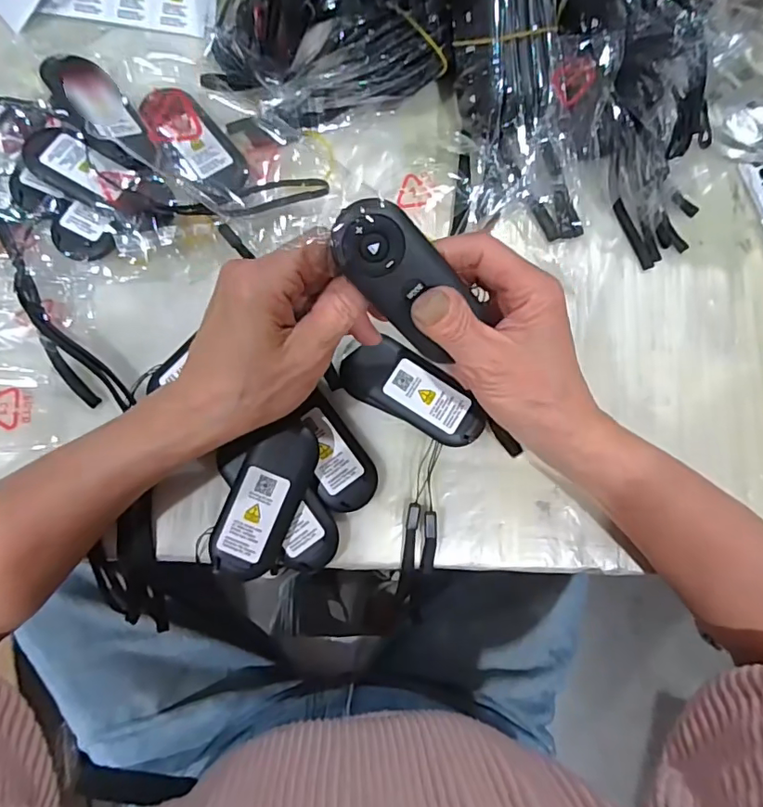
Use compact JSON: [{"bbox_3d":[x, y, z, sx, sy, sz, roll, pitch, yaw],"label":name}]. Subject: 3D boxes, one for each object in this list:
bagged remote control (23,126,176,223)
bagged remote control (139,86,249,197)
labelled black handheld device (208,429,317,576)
[{"bbox_3d":[-0.174,-0.140,0.326,0.093,0.012,0.032,27,78,1],"label":"bagged remote control"},{"bbox_3d":[-0.126,-0.175,0.352,0.044,0.017,0.091,-35,83,-10],"label":"bagged remote control"},{"bbox_3d":[-0.068,0.057,0.306,0.040,0.017,0.089,22,78,0],"label":"labelled black handheld device"}]

